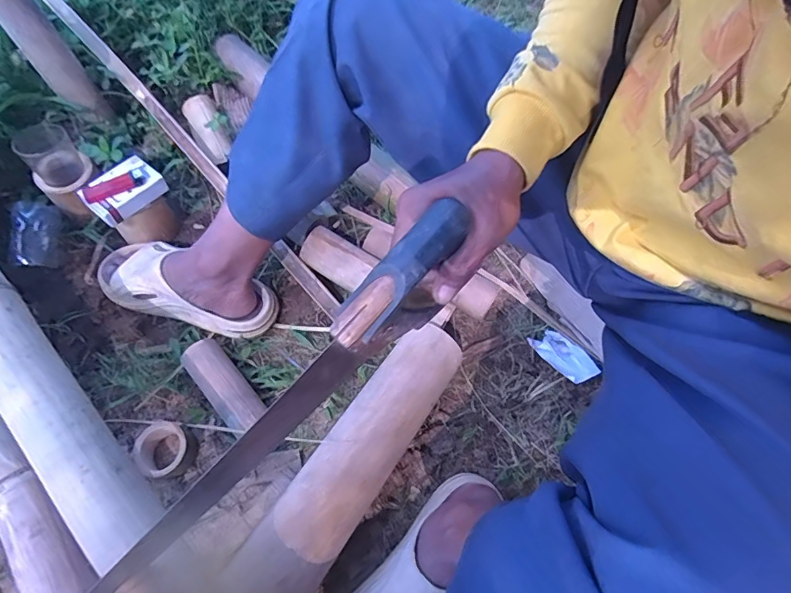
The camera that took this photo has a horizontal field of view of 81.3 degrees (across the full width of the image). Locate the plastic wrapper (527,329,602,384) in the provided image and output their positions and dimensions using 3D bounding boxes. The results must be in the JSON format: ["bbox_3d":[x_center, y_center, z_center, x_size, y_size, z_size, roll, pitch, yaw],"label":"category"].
[{"bbox_3d":[0.250,0.086,0.680,0.052,0.015,0.098,-34,53,-15],"label":"plastic wrapper"}]

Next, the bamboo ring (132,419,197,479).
[{"bbox_3d":[-0.293,0.194,0.586,0.070,0.035,0.067,0,64,0],"label":"bamboo ring"}]

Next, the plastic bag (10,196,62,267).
[{"bbox_3d":[-0.543,-0.095,0.700,0.033,0.072,0.103,1,64,1],"label":"plastic bag"}]

